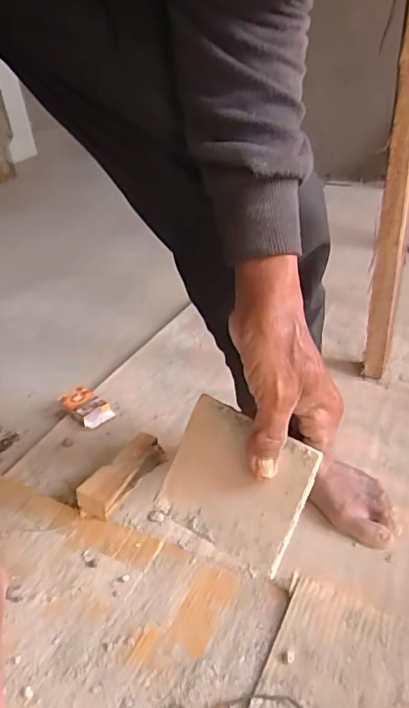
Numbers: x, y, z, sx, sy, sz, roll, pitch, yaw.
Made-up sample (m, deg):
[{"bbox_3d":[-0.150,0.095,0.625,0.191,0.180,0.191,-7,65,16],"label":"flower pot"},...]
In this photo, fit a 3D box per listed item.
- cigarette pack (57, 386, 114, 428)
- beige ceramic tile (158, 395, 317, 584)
[{"bbox_3d":[-0.214,0.096,0.903,0.057,0.031,0.094,-29,37,-34],"label":"cigarette pack"},{"bbox_3d":[0.020,0.092,0.362,0.107,0.005,0.091,21,83,34],"label":"beige ceramic tile"}]

